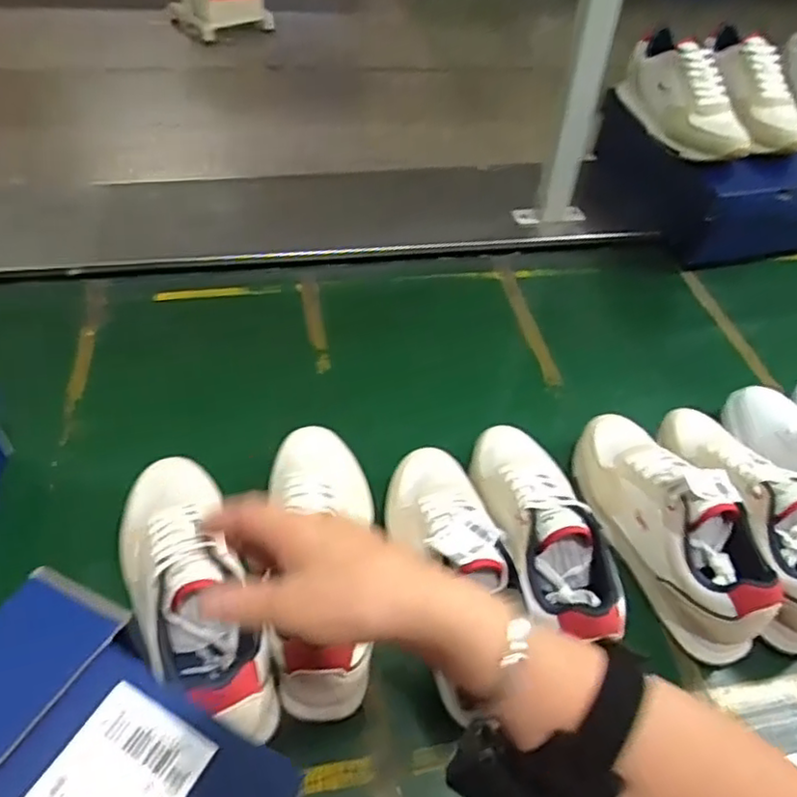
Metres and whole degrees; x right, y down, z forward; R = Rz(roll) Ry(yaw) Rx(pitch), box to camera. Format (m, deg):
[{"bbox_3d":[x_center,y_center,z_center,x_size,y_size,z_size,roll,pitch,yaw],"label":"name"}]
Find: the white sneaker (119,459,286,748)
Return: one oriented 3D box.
[{"bbox_3d":[-0.186,0.166,0.573,0.093,0.112,0.263,-16,51,-18],"label":"white sneaker"}]

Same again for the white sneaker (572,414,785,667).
[{"bbox_3d":[0.272,0.115,0.664,0.091,0.106,0.266,-15,51,-17],"label":"white sneaker"}]

